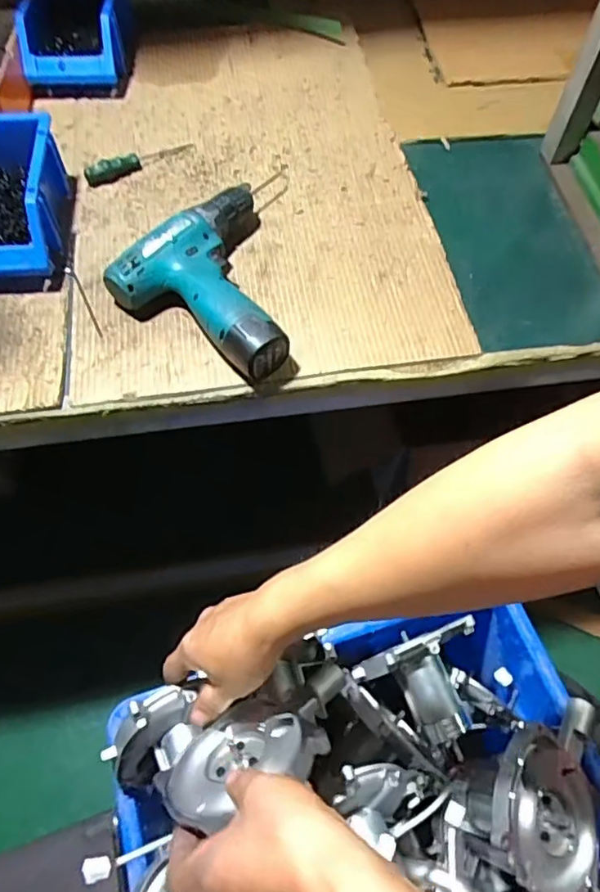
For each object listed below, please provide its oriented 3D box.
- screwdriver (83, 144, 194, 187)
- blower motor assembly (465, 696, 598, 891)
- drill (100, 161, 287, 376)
[{"bbox_3d":[-0.179,-0.316,0.615,0.119,0.022,0.019,-28,65,-16],"label":"screwdriver"},{"bbox_3d":[0.206,0.281,0.466,0.102,0.096,0.152,26,63,13],"label":"blower motor assembly"},{"bbox_3d":[-0.049,-0.186,0.554,0.176,0.051,0.213,30,64,15],"label":"drill"}]

